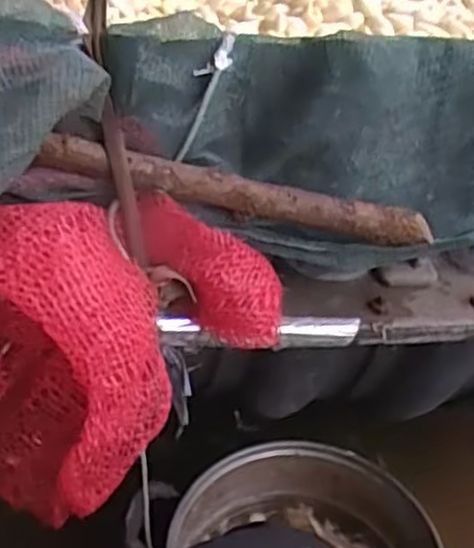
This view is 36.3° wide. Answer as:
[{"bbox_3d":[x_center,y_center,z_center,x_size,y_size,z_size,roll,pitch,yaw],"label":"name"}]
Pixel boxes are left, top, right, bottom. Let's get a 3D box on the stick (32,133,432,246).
[{"bbox_3d":[0.003,-0.053,0.486,0.261,0.027,0.018,11,38,-11],"label":"stick"}]

